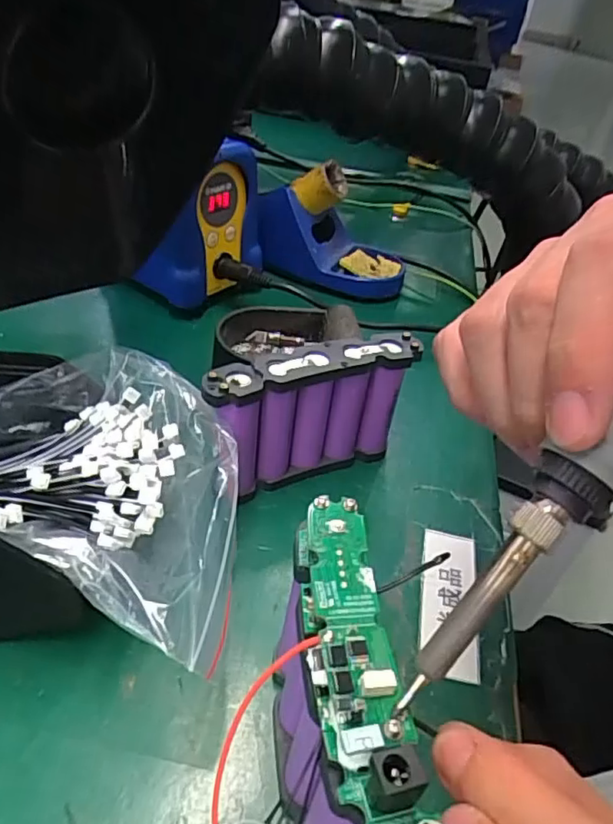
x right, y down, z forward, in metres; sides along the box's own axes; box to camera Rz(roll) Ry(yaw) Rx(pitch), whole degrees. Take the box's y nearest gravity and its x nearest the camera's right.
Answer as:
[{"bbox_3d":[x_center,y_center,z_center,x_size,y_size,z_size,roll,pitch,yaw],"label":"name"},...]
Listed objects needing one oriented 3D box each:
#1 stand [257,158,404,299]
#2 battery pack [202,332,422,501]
[{"bbox_3d":[0.022,-0.155,0.506,0.130,0.088,0.084,2,38,-7],"label":"stand"},{"bbox_3d":[0.001,0.004,0.313,0.112,0.080,0.022,-14,43,-25],"label":"battery pack"}]

